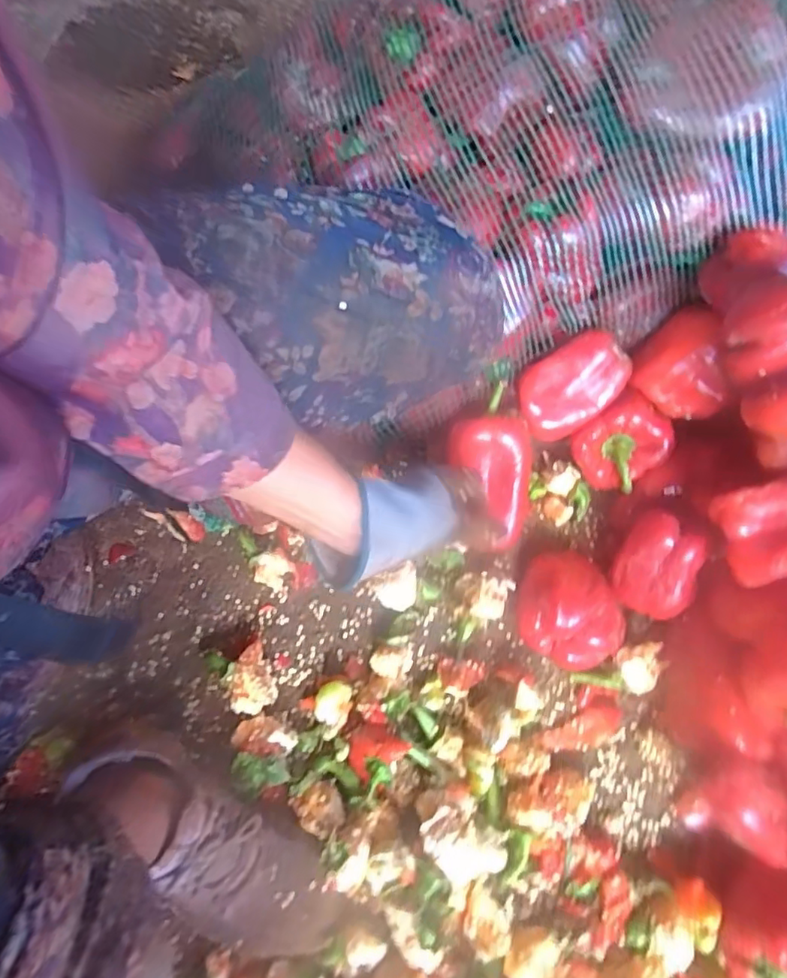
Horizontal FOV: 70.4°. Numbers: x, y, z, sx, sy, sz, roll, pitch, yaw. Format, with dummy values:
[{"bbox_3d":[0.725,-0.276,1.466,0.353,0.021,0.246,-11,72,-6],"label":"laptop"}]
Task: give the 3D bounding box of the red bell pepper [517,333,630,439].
[{"bbox_3d":[0.157,-0.095,0.495,0.092,0.051,0.064,-38,96,19],"label":"red bell pepper"}]

